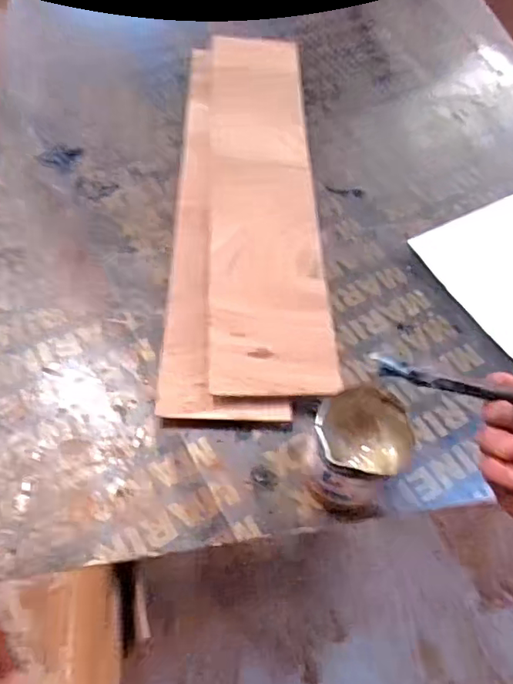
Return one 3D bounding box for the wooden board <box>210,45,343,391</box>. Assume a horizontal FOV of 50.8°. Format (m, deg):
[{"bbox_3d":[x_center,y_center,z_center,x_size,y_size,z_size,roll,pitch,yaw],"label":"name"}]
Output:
[{"bbox_3d":[0.008,-0.207,0.724,0.141,0.020,0.619,-2,59,-2],"label":"wooden board"}]

